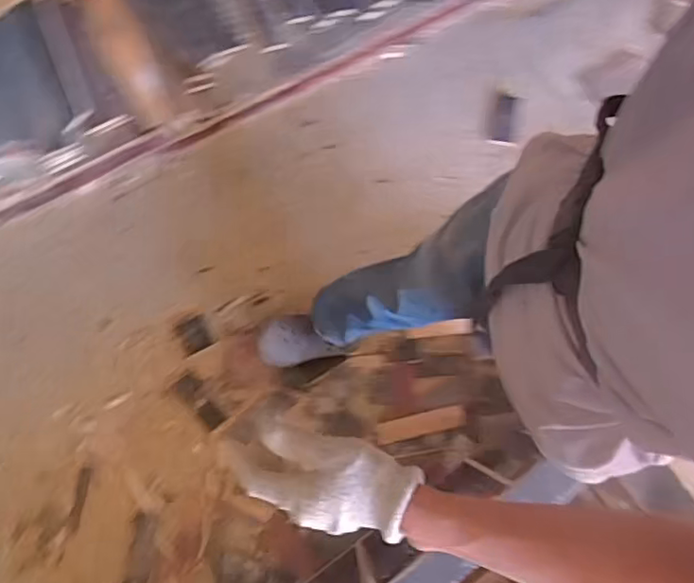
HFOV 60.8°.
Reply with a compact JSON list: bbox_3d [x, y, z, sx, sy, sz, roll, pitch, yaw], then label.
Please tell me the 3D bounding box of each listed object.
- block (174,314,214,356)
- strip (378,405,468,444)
[{"bbox_3d":[-0.402,0.111,1.544,0.077,0.012,0.094,-29,76,-6],"label":"block"},{"bbox_3d":[0.187,0.331,1.482,0.223,0.023,0.055,-12,75,-2],"label":"strip"}]

